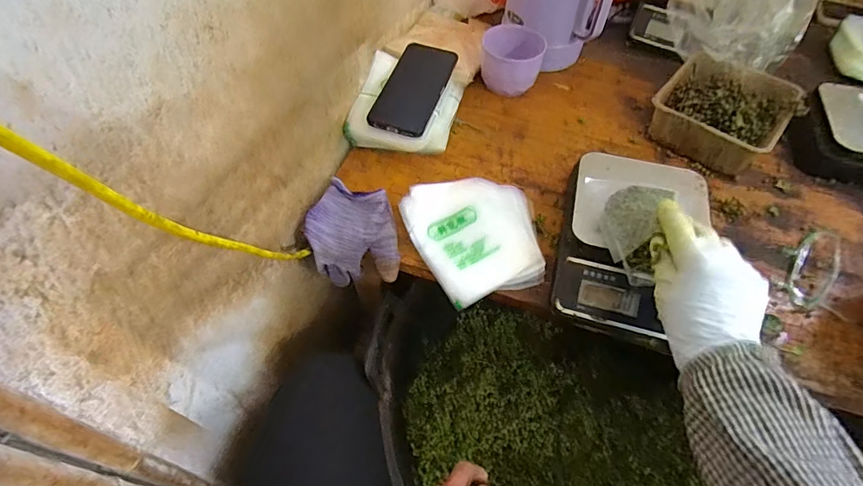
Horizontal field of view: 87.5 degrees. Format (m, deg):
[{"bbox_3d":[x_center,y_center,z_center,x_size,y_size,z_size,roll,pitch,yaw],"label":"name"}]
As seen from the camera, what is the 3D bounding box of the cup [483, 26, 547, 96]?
[{"bbox_3d":[0.123,-0.281,0.700,0.093,0.063,0.095,10,56,6],"label":"cup"}]

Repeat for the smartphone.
[{"bbox_3d":[-0.024,-0.211,0.608,0.077,0.008,0.163,18,62,8],"label":"smartphone"}]

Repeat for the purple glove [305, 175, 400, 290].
[{"bbox_3d":[-0.084,-0.005,0.540,0.120,0.064,0.097,15,57,10],"label":"purple glove"}]

